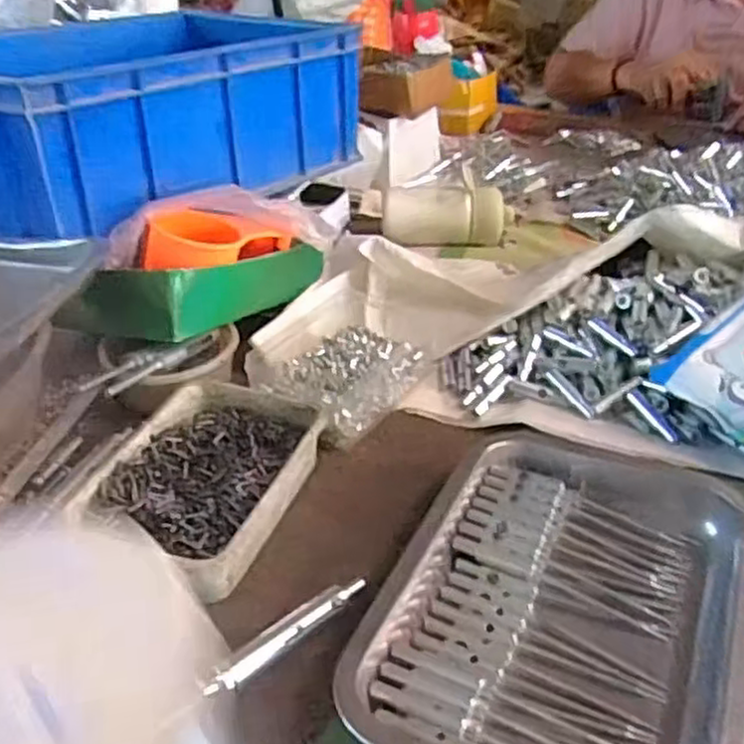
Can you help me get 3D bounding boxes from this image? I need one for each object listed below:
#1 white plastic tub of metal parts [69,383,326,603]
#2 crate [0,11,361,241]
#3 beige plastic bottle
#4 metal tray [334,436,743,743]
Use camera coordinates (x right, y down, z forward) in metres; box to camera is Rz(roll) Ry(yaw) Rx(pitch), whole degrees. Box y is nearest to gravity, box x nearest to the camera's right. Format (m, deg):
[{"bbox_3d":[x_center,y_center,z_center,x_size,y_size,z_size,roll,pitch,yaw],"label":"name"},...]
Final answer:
[{"bbox_3d":[-0.117,0.074,0.519,0.122,0.046,0.177,12,36,17],"label":"white plastic tub of metal parts"},{"bbox_3d":[-0.236,-0.268,0.742,0.275,0.139,0.381,24,42,31],"label":"crate"},{"bbox_3d":[0.088,-0.180,0.848,0.149,0.059,0.056,2,35,3],"label":"beige plastic bottle"},{"bbox_3d":[0.116,0.124,0.422,0.189,0.031,0.270,16,38,23],"label":"metal tray"}]

